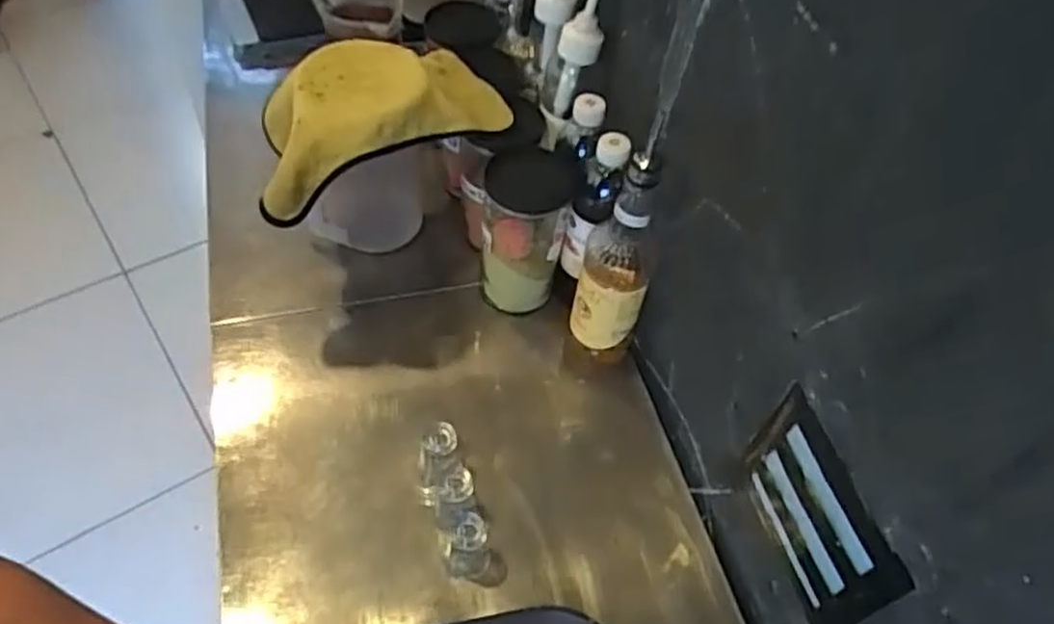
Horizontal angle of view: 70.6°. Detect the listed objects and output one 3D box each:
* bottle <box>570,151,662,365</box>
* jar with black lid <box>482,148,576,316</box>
[{"bbox_3d":[0.090,-0.047,0.773,0.077,0.282,0.080,13,53,4],"label":"bottle"},{"bbox_3d":[-0.004,-0.087,0.847,0.093,0.173,0.099,8,53,1],"label":"jar with black lid"}]

